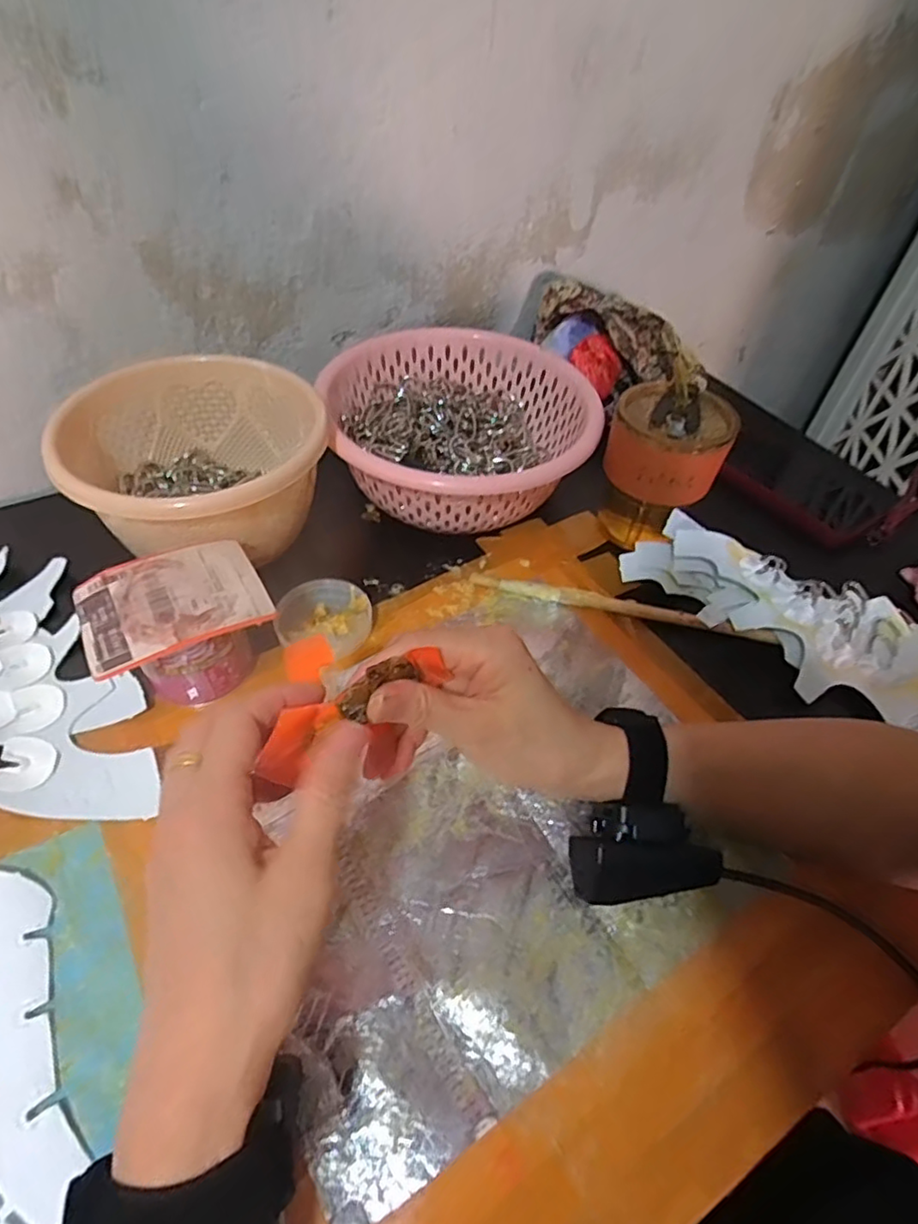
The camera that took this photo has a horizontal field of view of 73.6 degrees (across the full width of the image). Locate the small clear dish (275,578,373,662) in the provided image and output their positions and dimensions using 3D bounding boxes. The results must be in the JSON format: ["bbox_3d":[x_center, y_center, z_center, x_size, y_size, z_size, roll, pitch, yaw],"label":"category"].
[{"bbox_3d":[-0.093,0.002,0.427,0.061,0.017,0.056,3,50,-4],"label":"small clear dish"}]

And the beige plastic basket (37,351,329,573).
[{"bbox_3d":[-0.180,-0.102,0.445,0.167,0.089,0.155,-3,51,-9],"label":"beige plastic basket"}]

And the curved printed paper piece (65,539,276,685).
[{"bbox_3d":[-0.164,-0.008,0.351,0.096,0.006,0.075,-22,55,-22],"label":"curved printed paper piece"}]

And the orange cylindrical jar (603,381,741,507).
[{"bbox_3d":[0.154,-0.126,0.456,0.084,0.058,0.076,15,50,8],"label":"orange cylindrical jar"}]

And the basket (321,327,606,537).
[{"bbox_3d":[-0.004,-0.150,0.522,0.207,0.087,0.198,3,50,-4],"label":"basket"}]

